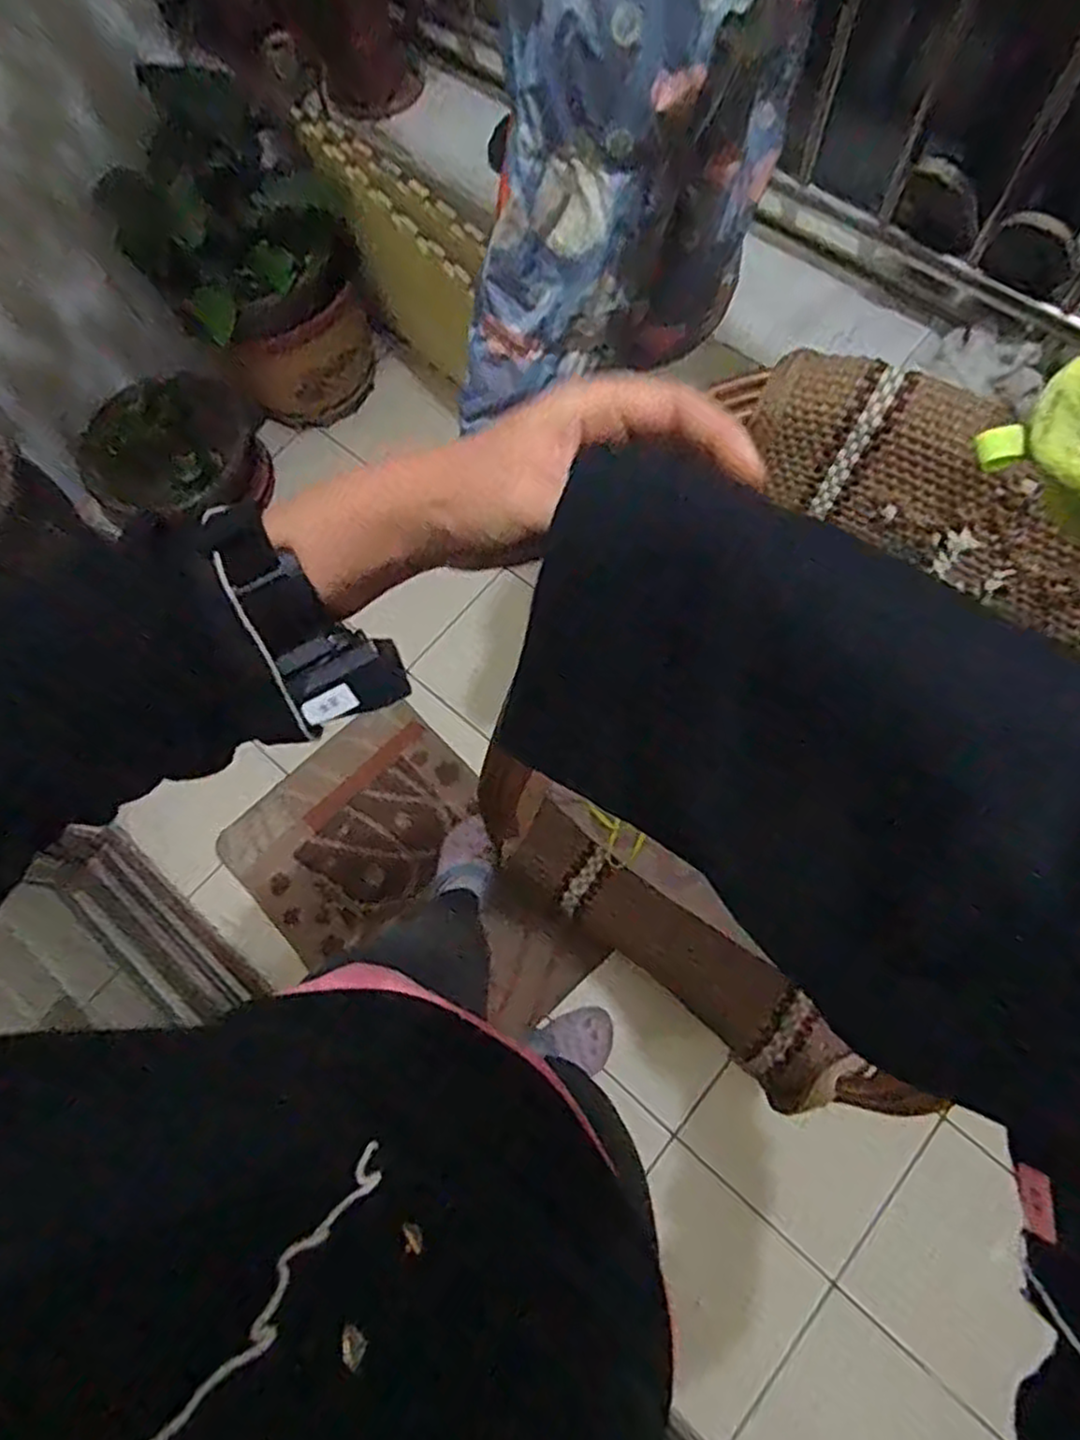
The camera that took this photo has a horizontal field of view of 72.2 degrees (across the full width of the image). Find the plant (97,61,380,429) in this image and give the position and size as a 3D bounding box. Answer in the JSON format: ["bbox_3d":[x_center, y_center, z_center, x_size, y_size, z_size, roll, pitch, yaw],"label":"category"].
[{"bbox_3d":[-0.513,-0.792,1.330,0.244,0.536,0.300,40,78,12],"label":"plant"}]

